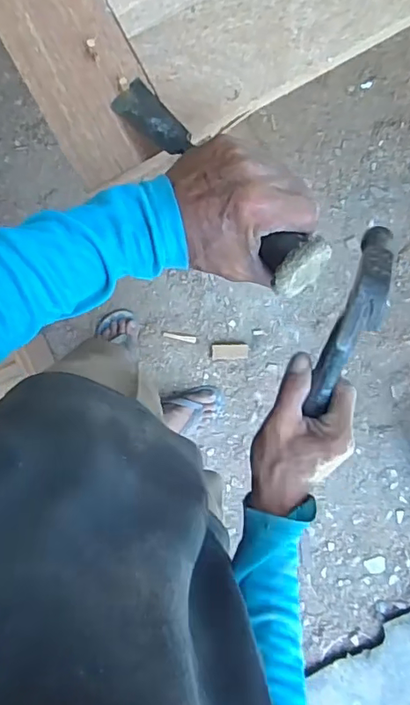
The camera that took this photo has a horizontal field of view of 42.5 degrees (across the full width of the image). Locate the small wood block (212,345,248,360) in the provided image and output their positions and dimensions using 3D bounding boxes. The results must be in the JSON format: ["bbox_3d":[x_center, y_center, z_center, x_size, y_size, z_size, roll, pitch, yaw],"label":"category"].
[{"bbox_3d":[0.065,-0.001,1.366,0.095,0.011,0.040,-2,96,-6],"label":"small wood block"}]

